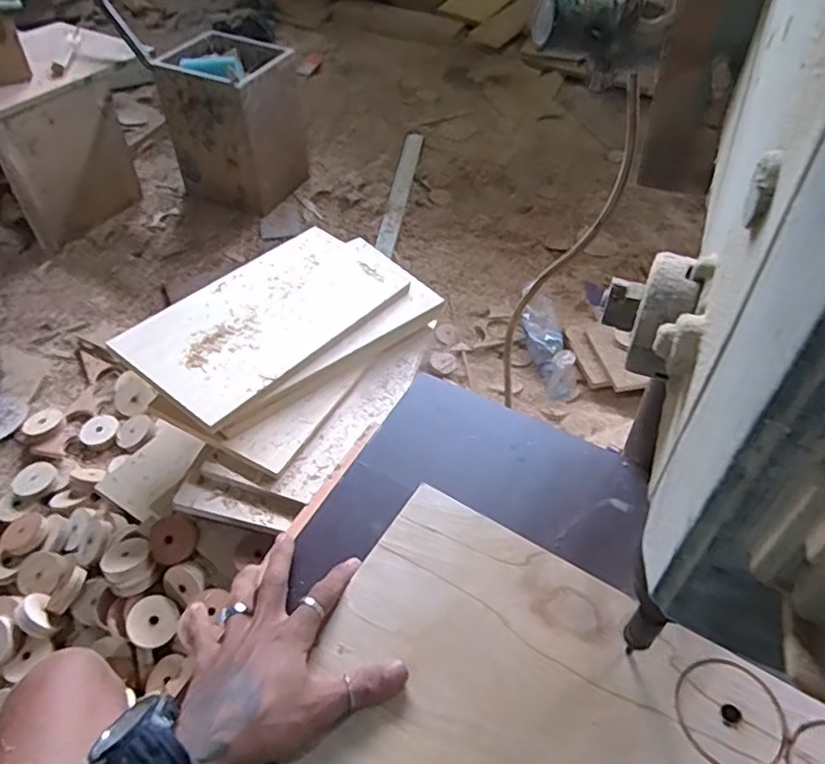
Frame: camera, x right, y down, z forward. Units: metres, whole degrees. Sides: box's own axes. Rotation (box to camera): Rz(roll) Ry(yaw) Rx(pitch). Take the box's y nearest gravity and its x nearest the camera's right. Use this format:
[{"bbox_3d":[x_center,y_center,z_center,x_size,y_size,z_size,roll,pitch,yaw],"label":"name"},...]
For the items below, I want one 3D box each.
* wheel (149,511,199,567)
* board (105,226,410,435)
[{"bbox_3d":[-0.318,0.206,0.821,0.063,0.017,0.066,1,50,-1],"label":"wheel"},{"bbox_3d":[-0.209,-0.109,0.943,0.223,0.016,0.423,31,48,19],"label":"board"}]

